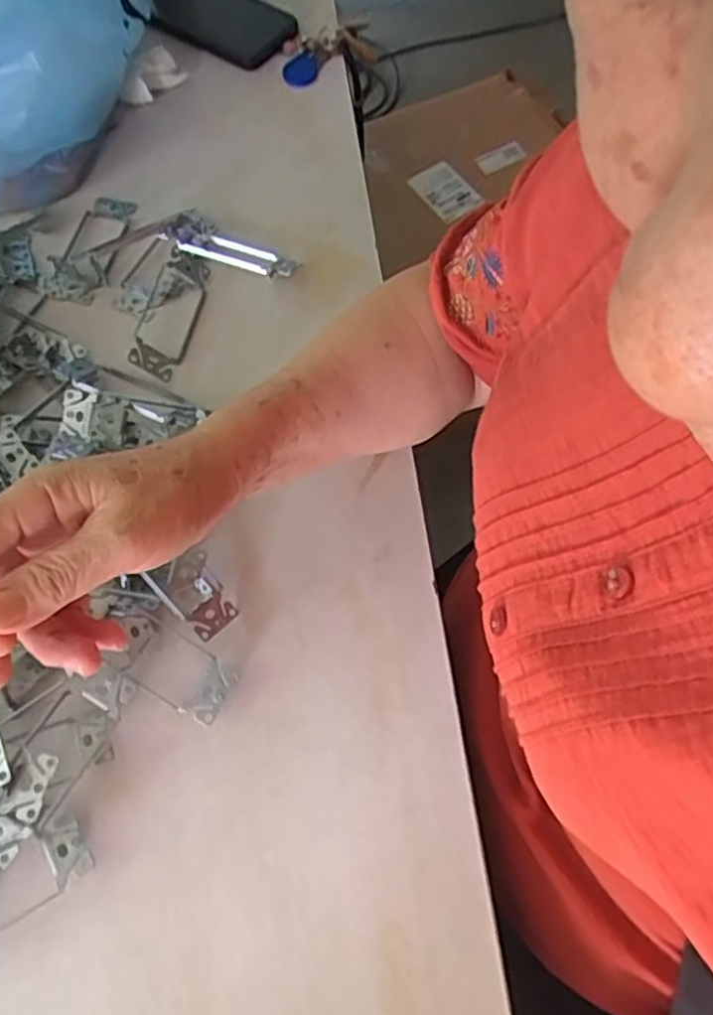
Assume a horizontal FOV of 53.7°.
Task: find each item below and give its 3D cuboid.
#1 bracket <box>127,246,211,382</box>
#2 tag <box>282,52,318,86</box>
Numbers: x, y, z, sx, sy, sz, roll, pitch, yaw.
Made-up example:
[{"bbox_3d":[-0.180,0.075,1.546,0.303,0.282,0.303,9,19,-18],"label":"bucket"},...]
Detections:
[{"bbox_3d":[-0.141,-0.143,0.521,0.035,0.033,0.104,11,65,5],"label":"bracket"},{"bbox_3d":[-0.051,-0.398,0.640,0.031,0.004,0.028,-20,92,1],"label":"tag"}]

